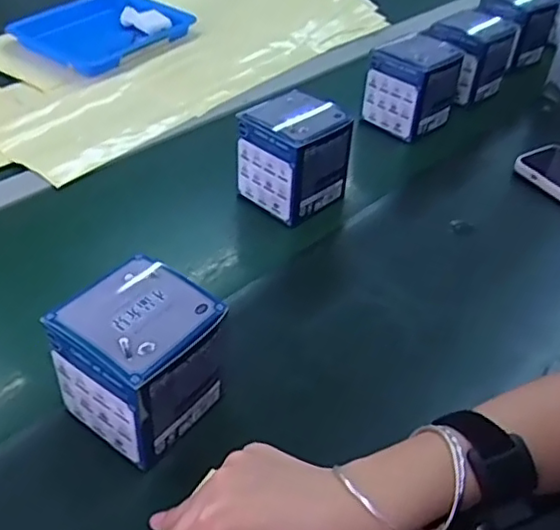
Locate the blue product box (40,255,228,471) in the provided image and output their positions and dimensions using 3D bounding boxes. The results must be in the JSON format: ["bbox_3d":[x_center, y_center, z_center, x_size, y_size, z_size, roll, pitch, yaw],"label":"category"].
[{"bbox_3d":[-0.086,0.063,0.406,0.081,0.096,0.083,27,49,25],"label":"blue product box"}]

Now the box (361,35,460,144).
[{"bbox_3d":[0.156,-0.215,0.741,0.087,0.091,0.081,-30,51,-29],"label":"box"}]

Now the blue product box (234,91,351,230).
[{"bbox_3d":[0.010,-0.112,0.614,0.082,0.095,0.089,-34,53,-32],"label":"blue product box"}]

